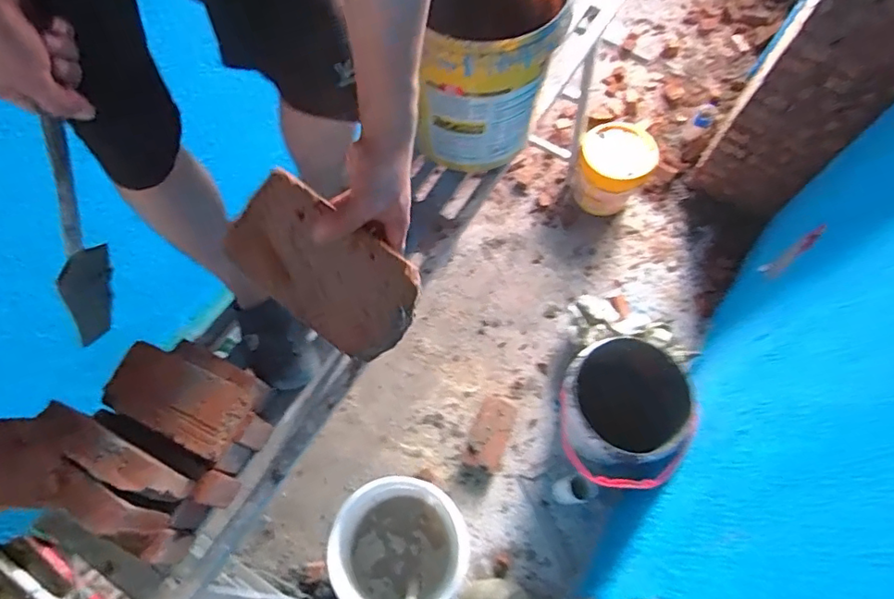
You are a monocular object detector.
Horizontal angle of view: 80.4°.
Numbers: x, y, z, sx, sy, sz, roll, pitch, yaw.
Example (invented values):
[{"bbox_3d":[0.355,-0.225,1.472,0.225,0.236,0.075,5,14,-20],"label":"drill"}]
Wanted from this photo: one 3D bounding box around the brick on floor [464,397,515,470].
[{"bbox_3d":[0.137,0.414,1.637,0.111,0.085,0.223,21,69,6],"label":"brick on floor"}]

